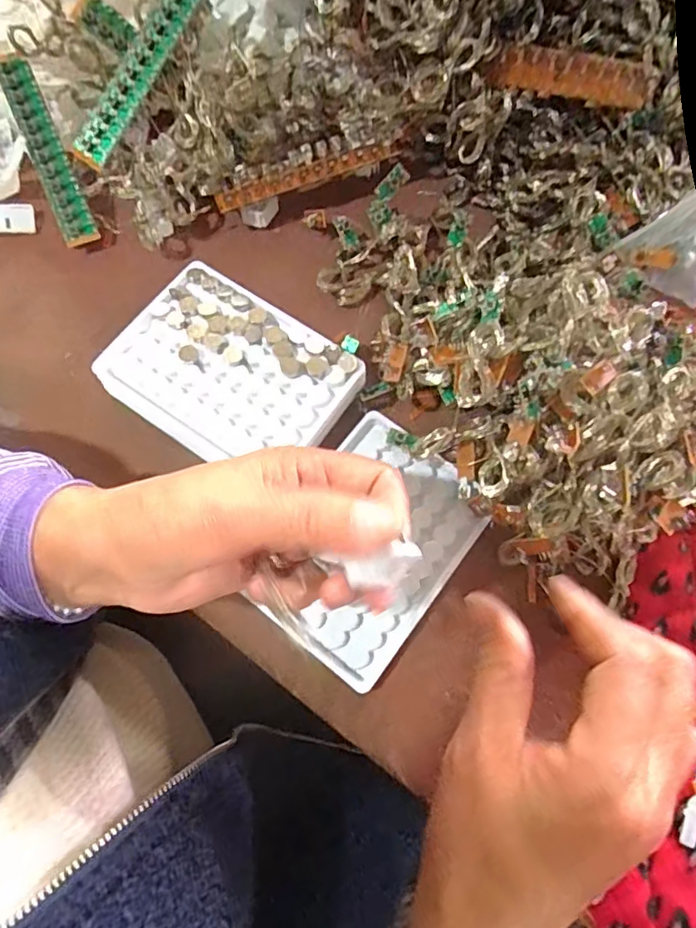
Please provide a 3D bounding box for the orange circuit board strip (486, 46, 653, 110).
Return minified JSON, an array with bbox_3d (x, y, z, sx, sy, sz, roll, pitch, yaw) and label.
[{"bbox_3d":[0.140,-0.247,0.344,0.097,0.026,0.013,19,62,11],"label":"orange circuit board strip"}]

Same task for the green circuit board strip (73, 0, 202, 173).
[{"bbox_3d":[-0.126,-0.242,0.331,0.018,0.015,0.131,38,98,12],"label":"green circuit board strip"}]

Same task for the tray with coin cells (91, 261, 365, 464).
[{"bbox_3d":[-0.069,-0.051,0.324,0.131,0.026,0.098,34,76,11],"label":"tray with coin cells"}]

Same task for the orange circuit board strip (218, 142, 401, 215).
[{"bbox_3d":[-0.025,-0.193,0.360,0.129,0.018,0.013,-18,73,-4],"label":"orange circuit board strip"}]

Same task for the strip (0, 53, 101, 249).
[{"bbox_3d":[-0.200,-0.206,0.359,0.022,0.015,0.123,-22,95,-5],"label":"strip"}]

